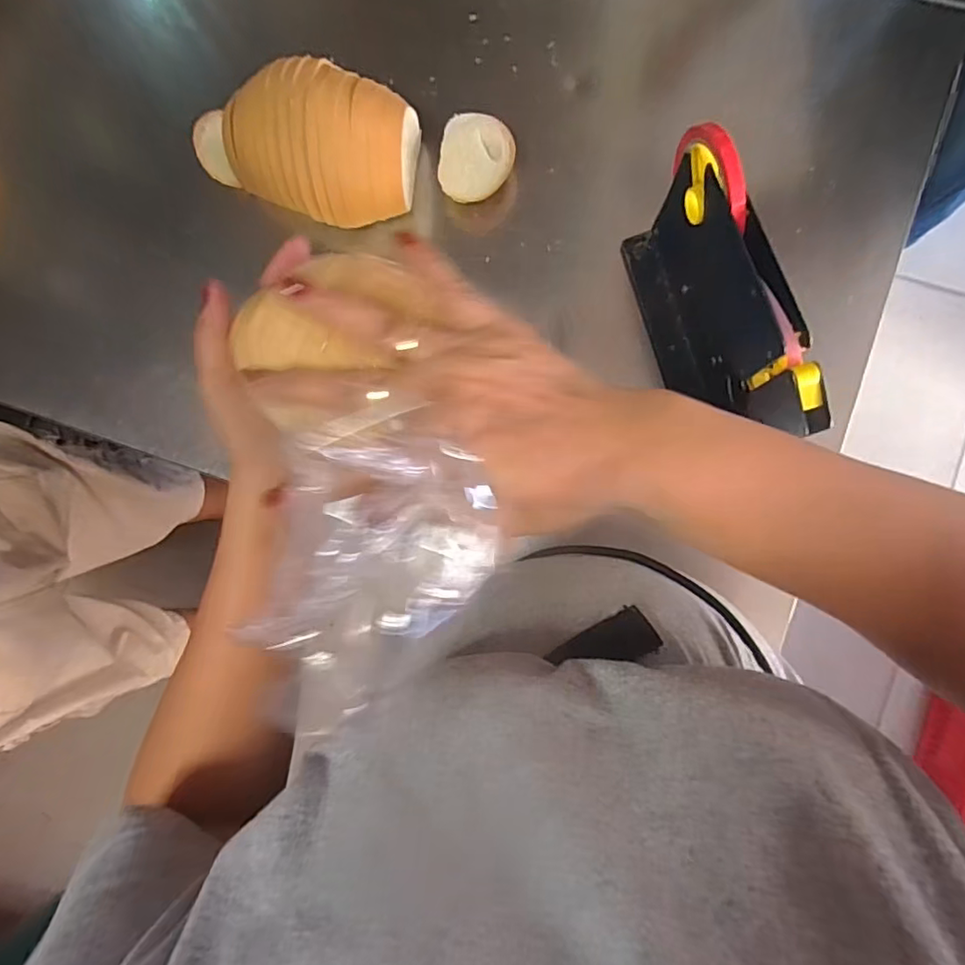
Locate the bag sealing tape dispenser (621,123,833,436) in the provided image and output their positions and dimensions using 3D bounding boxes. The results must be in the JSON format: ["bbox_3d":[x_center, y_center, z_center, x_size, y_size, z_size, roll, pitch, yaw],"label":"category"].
[{"bbox_3d":[0.169,-0.131,0.413,0.047,0.153,0.211,-20,85,4],"label":"bag sealing tape dispenser"}]

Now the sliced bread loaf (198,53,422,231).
[{"bbox_3d":[-0.156,-0.300,0.472,0.199,0.069,0.112,20,89,6],"label":"sliced bread loaf"}]

